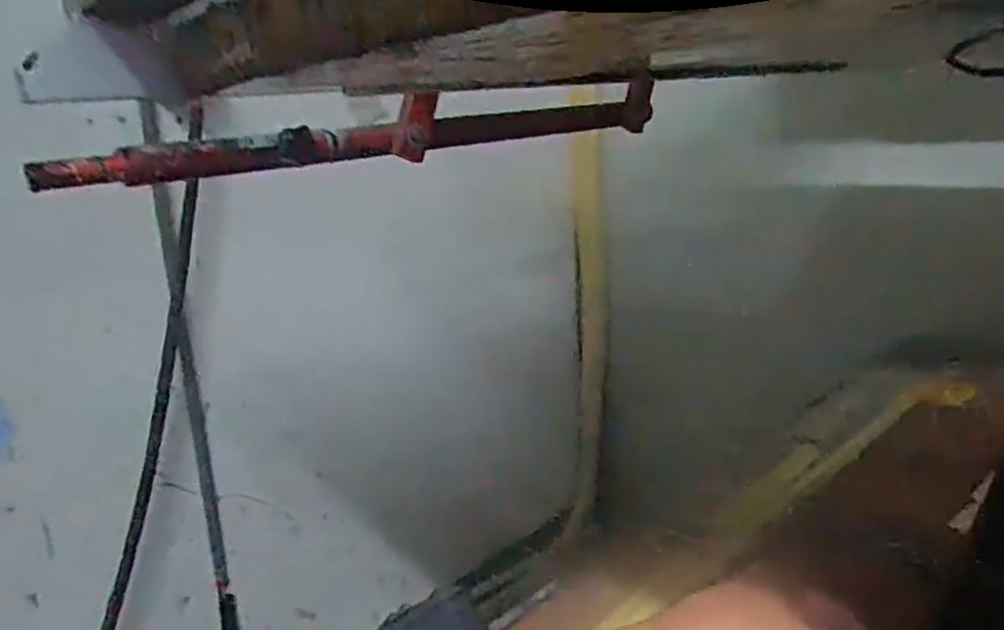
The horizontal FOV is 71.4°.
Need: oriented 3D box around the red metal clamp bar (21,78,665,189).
[{"bbox_3d":[-0.059,-0.161,0.603,0.596,0.046,0.045,-16,21,-38],"label":"red metal clamp bar"}]

